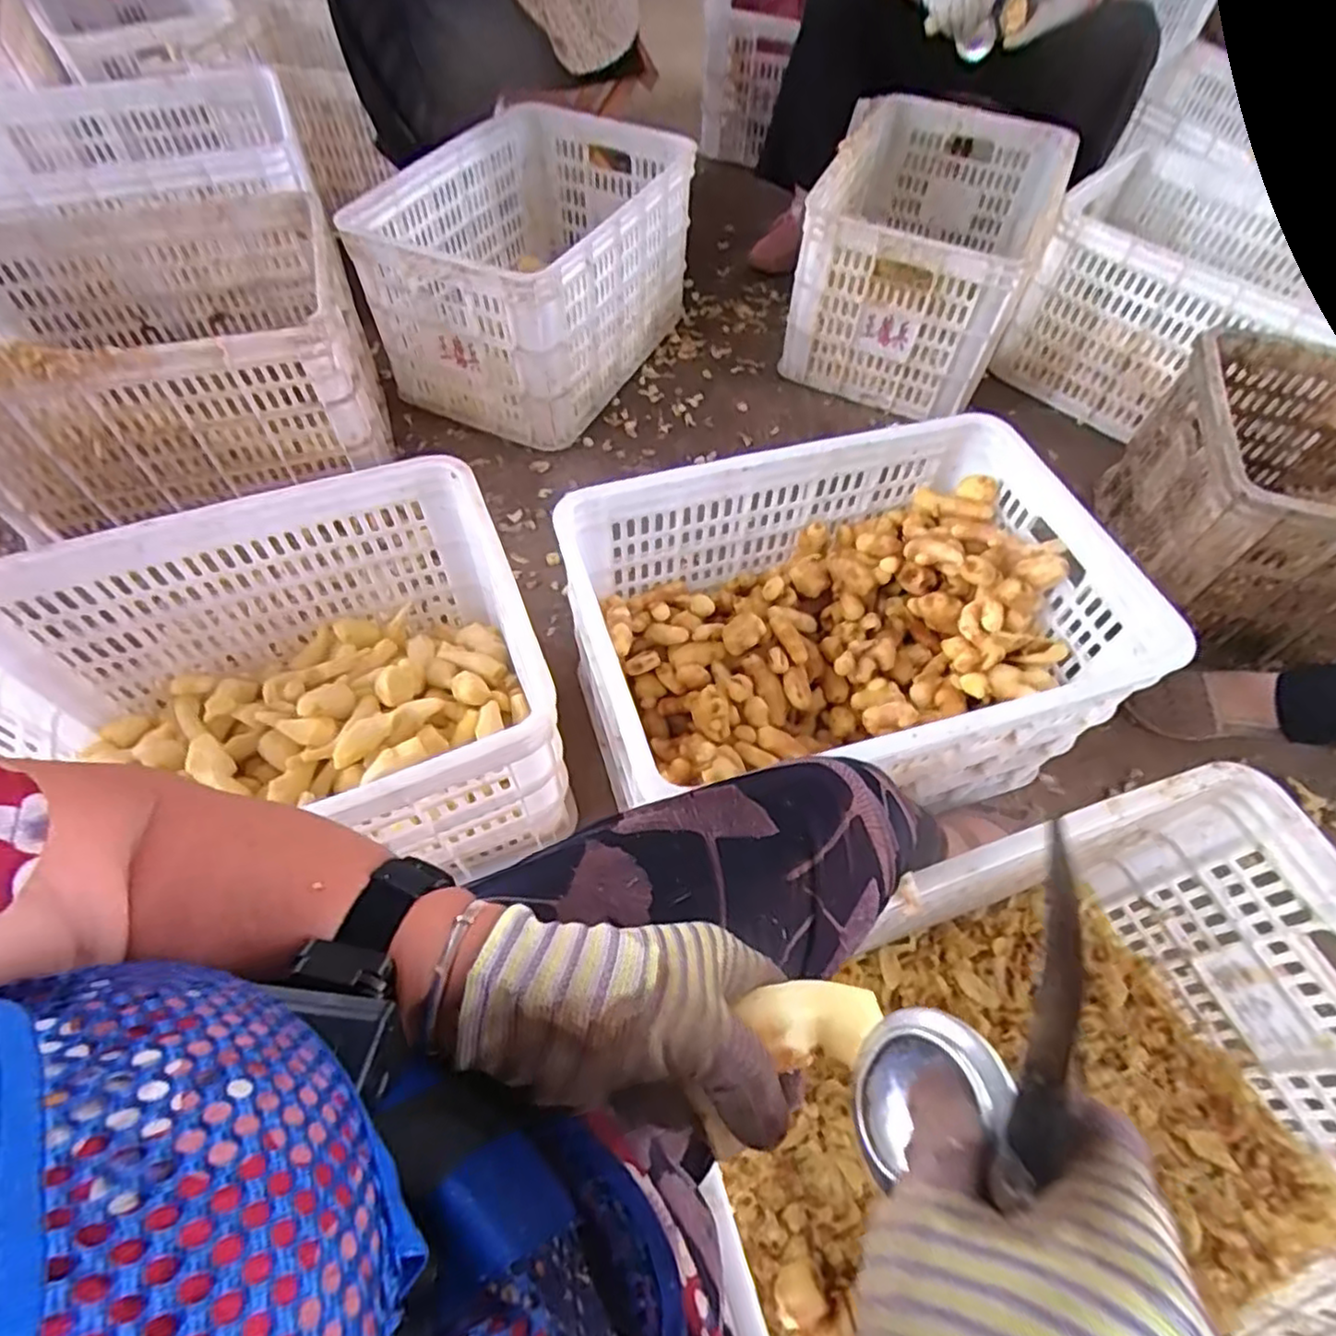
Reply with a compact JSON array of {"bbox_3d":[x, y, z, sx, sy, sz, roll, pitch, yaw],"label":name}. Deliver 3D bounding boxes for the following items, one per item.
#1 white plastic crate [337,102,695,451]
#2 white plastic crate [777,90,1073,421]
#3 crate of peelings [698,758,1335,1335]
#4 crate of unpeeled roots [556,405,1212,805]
[{"bbox_3d":[-0.206,-0.694,1.195,0.350,0.306,0.580,19,59,11],"label":"white plastic crate"},{"bbox_3d":[0.466,-0.771,1.260,0.345,0.270,0.578,20,59,12],"label":"white plastic crate"},{"bbox_3d":[0.283,0.347,0.520,0.506,0.265,0.350,-16,59,-11],"label":"crate of peelings"},{"bbox_3d":[0.184,-0.033,0.748,0.532,0.225,0.348,-14,59,-10],"label":"crate of unpeeled roots"}]

